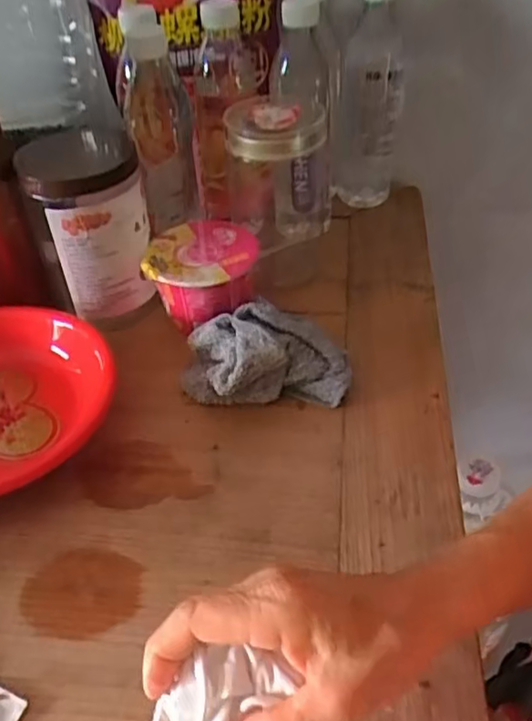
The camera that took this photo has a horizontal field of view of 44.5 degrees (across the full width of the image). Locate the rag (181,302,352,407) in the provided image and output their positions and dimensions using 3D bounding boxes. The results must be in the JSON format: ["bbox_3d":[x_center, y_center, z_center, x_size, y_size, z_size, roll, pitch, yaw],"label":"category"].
[{"bbox_3d":[-0.001,-0.006,0.525,0.128,0.052,0.086,-3,43,0],"label":"rag"}]

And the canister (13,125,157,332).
[{"bbox_3d":[-0.156,-0.127,0.573,0.097,0.143,0.117,-12,44,-10],"label":"canister"}]

